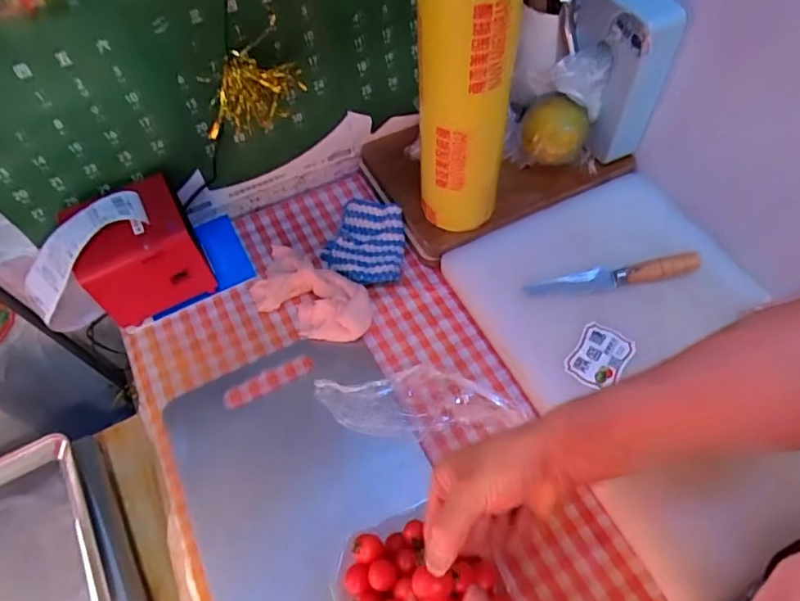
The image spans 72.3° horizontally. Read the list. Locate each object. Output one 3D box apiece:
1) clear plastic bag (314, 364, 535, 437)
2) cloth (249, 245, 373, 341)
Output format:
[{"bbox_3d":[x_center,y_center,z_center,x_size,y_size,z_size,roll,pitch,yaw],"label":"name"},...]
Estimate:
[{"bbox_3d":[0.017,0.109,0.595,0.216,0.037,0.079,-5,58,0],"label":"clear plastic bag"},{"bbox_3d":[-0.112,-0.010,0.667,0.175,0.033,0.086,29,63,19],"label":"cloth"}]

